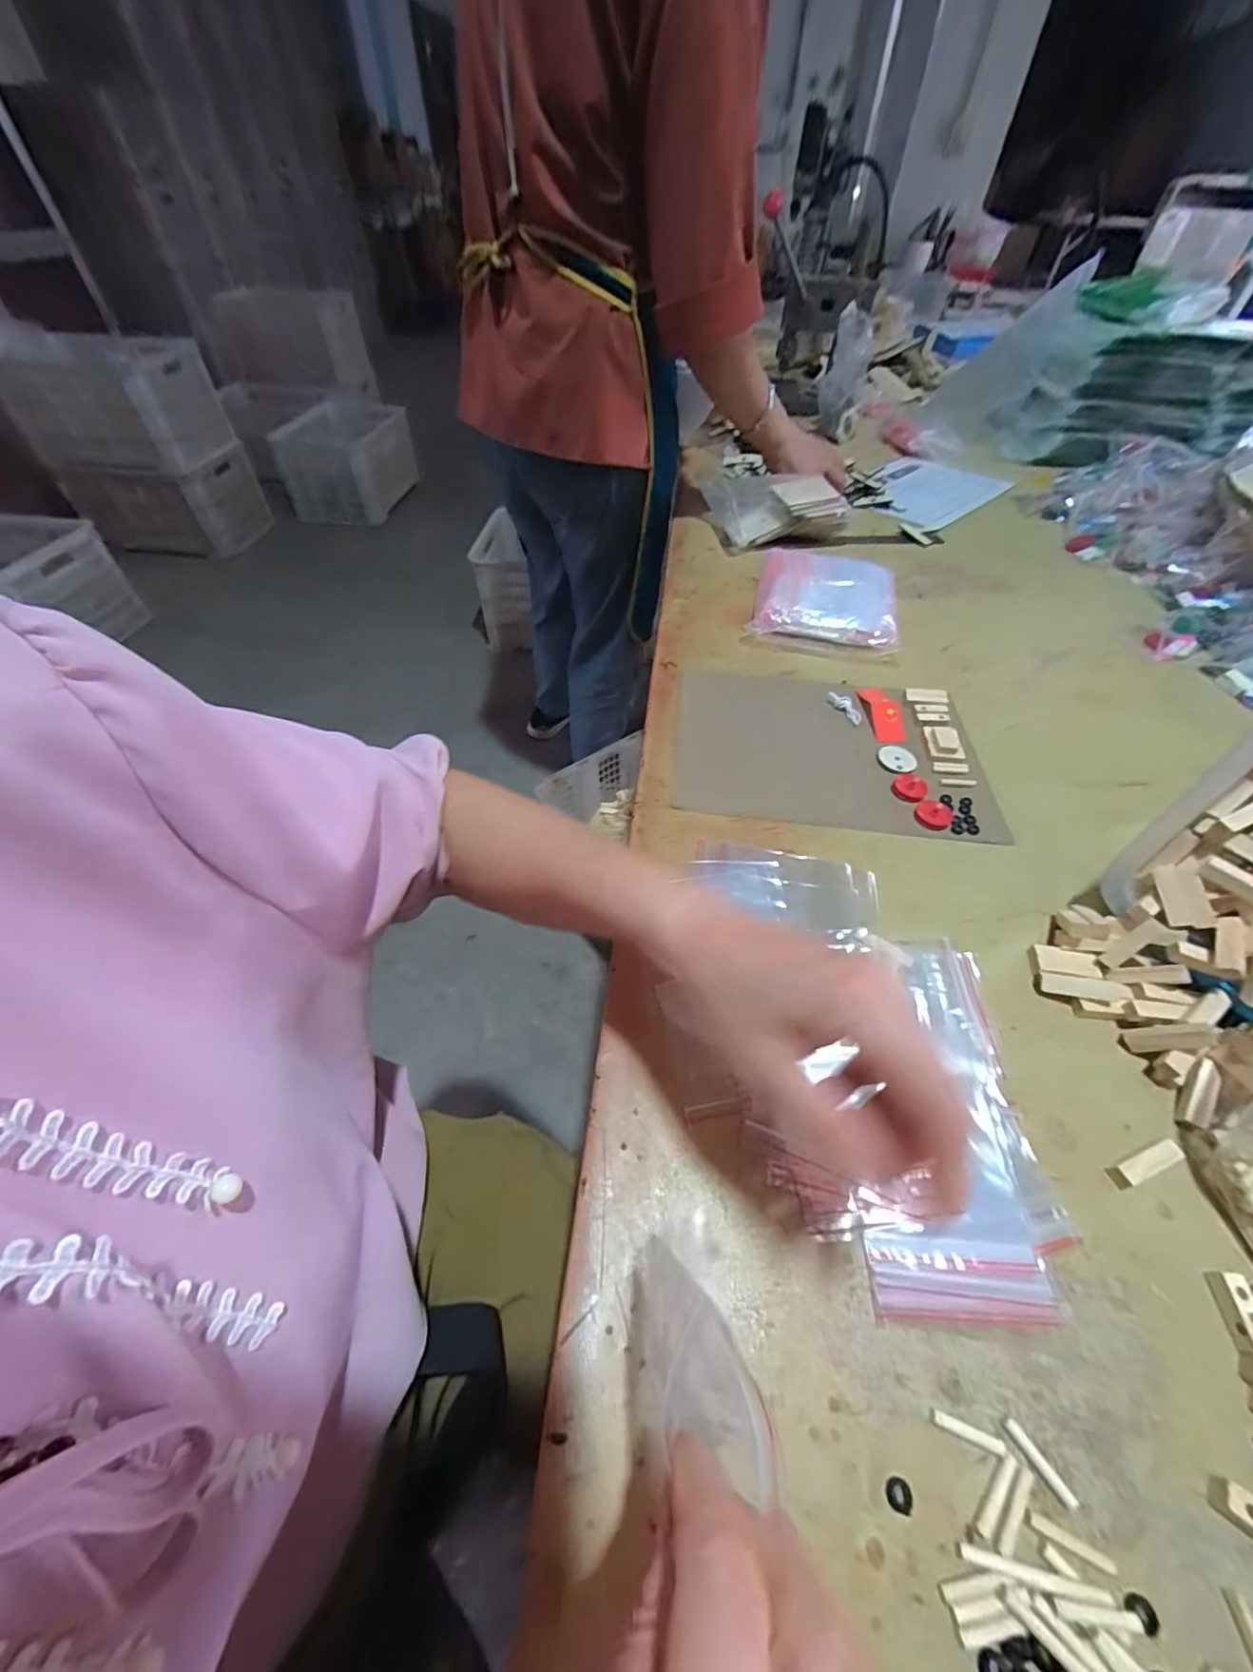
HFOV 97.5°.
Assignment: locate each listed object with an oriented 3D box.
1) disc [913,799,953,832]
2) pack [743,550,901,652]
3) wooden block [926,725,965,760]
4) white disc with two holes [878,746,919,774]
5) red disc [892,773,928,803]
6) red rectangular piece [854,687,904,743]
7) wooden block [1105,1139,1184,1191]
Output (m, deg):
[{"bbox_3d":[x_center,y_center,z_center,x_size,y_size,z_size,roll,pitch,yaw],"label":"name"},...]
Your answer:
[{"bbox_3d":[0.266,-0.019,0.477,0.029,0.004,0.034,26,55,21],"label":"disc"},{"bbox_3d":[0.251,-0.302,0.693,0.169,0.042,0.174,11,51,9],"label":"pack"},{"bbox_3d":[0.308,-0.090,0.532,0.028,0.010,0.041,6,50,5],"label":"wooden block"},{"bbox_3d":[0.258,-0.073,0.523,0.032,0.005,0.034,0,50,0],"label":"white disc with two holes"},{"bbox_3d":[0.257,-0.044,0.497,0.029,0.006,0.030,0,50,0],"label":"red disc"},{"bbox_3d":[0.265,-0.127,0.566,0.031,0.009,0.084,-1,50,0],"label":"red rectangular piece"},{"bbox_3d":[0.289,0.183,0.305,0.040,0.011,0.011,-16,52,-13],"label":"wooden block"}]

